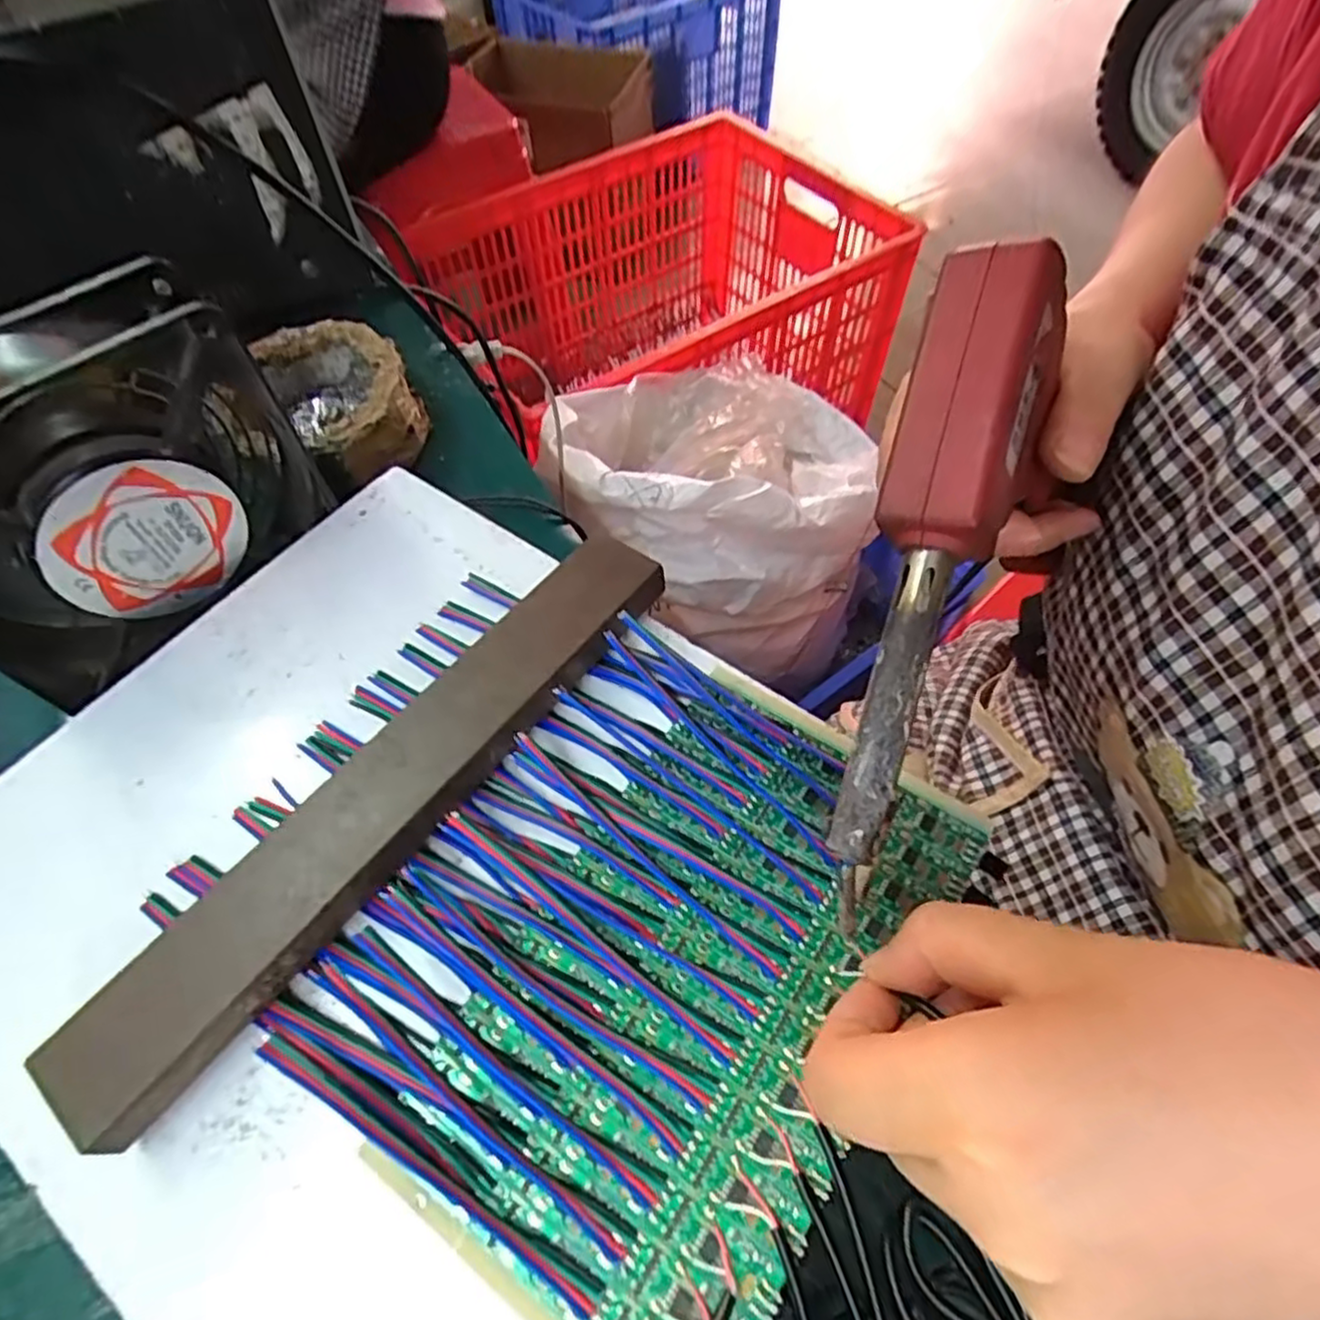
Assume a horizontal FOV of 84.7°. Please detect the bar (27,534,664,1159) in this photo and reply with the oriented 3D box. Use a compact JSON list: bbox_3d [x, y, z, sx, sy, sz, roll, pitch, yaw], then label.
[{"bbox_3d":[-0.075,0.037,0.215,0.034,0.021,0.204,34,65,19],"label":"bar"}]

